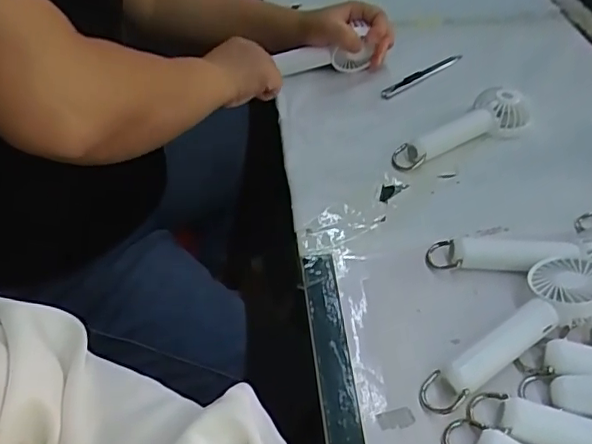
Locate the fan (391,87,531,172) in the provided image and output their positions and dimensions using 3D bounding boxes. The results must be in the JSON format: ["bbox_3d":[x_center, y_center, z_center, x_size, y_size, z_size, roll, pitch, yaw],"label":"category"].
[{"bbox_3d":[0.169,-0.090,0.557,0.163,0.030,0.054,-29,57,-23],"label":"fan"}]

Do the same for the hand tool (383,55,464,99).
[{"bbox_3d":[0.151,-0.173,0.657,0.135,0.006,0.014,-31,53,-26],"label":"hand tool"}]

